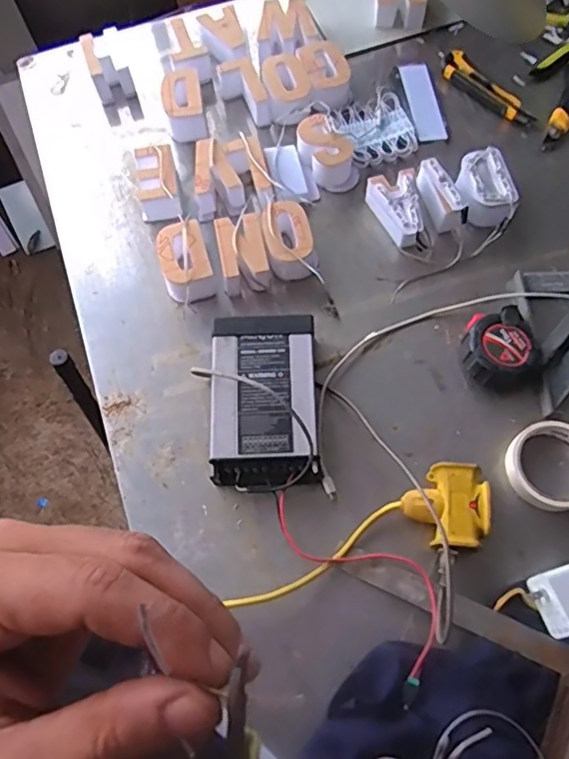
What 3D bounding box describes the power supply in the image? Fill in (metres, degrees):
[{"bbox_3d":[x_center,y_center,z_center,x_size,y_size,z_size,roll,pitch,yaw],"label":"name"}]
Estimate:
[{"bbox_3d":[-0.024,0.024,0.640,0.115,0.050,0.186,-2,67,-1],"label":"power supply"}]

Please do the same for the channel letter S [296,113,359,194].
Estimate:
[{"bbox_3d":[0.052,-0.291,0.769,0.058,0.047,0.095,-25,69,-10],"label":"channel letter S"}]

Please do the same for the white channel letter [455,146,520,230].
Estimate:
[{"bbox_3d":[0.241,-0.232,0.738,0.069,0.050,0.096,-6,67,-3],"label":"white channel letter"}]

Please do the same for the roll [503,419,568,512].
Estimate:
[{"bbox_3d":[0.276,0.091,0.617,0.090,0.027,0.090,0,67,0],"label":"roll"}]

